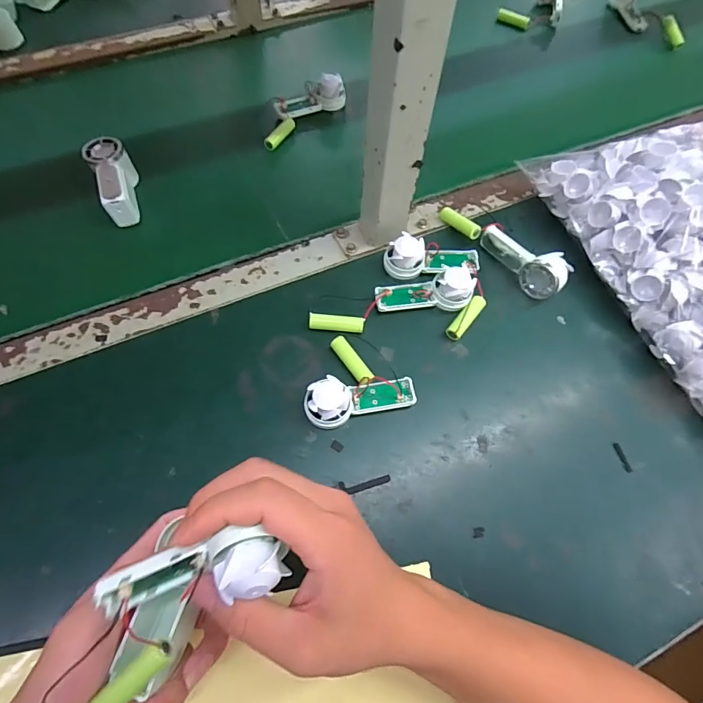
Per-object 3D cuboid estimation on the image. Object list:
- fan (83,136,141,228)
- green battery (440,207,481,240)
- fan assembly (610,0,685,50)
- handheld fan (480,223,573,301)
[{"bbox_3d":[-0.256,-0.186,0.449,0.038,0.035,0.101,-16,78,-11],"label":"fan"},{"bbox_3d":[0.115,-0.139,0.444,0.014,0.013,0.054,-28,53,-16],"label":"green battery"},{"bbox_3d":[0.467,-0.538,0.662,0.044,0.036,0.145,-25,68,-13],"label":"fan assembly"},{"bbox_3d":[0.177,-0.095,0.423,0.035,0.037,0.094,-30,70,-15],"label":"handheld fan"}]

